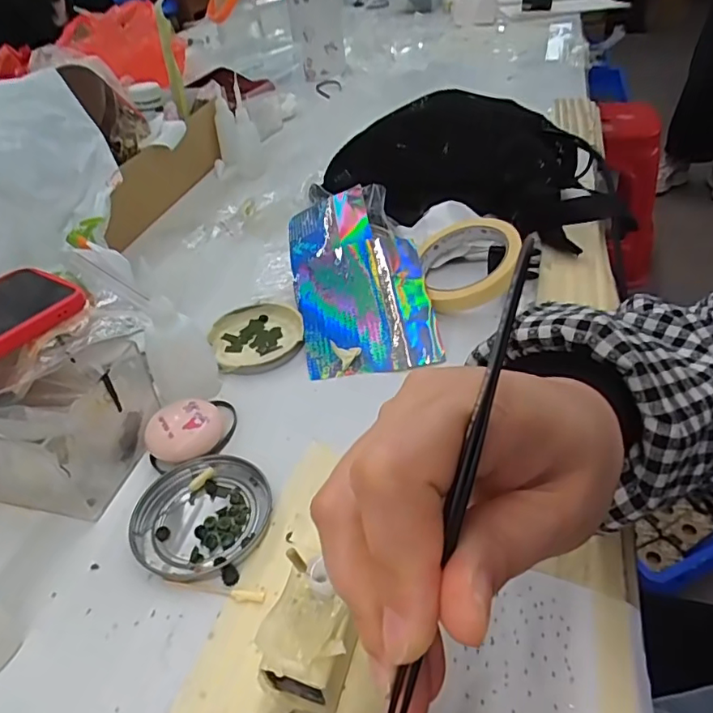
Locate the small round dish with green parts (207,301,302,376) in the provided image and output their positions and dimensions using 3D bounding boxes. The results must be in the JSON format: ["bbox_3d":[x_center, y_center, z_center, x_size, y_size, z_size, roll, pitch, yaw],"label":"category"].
[{"bbox_3d":[-0.081,-0.017,0.444,0.074,0.009,0.081,-4,40,3],"label":"small round dish with green parts"}]

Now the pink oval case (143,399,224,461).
[{"bbox_3d":[-0.113,0.050,0.357,0.048,0.022,0.037,-13,41,-8],"label":"pink oval case"}]

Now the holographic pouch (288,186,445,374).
[{"bbox_3d":[0.000,-0.070,0.455,0.106,0.023,0.188,-12,58,3],"label":"holographic pouch"}]

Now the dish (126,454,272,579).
[{"bbox_3d":[-0.091,0.091,0.319,0.078,0.008,0.072,-4,40,3],"label":"dish"}]

